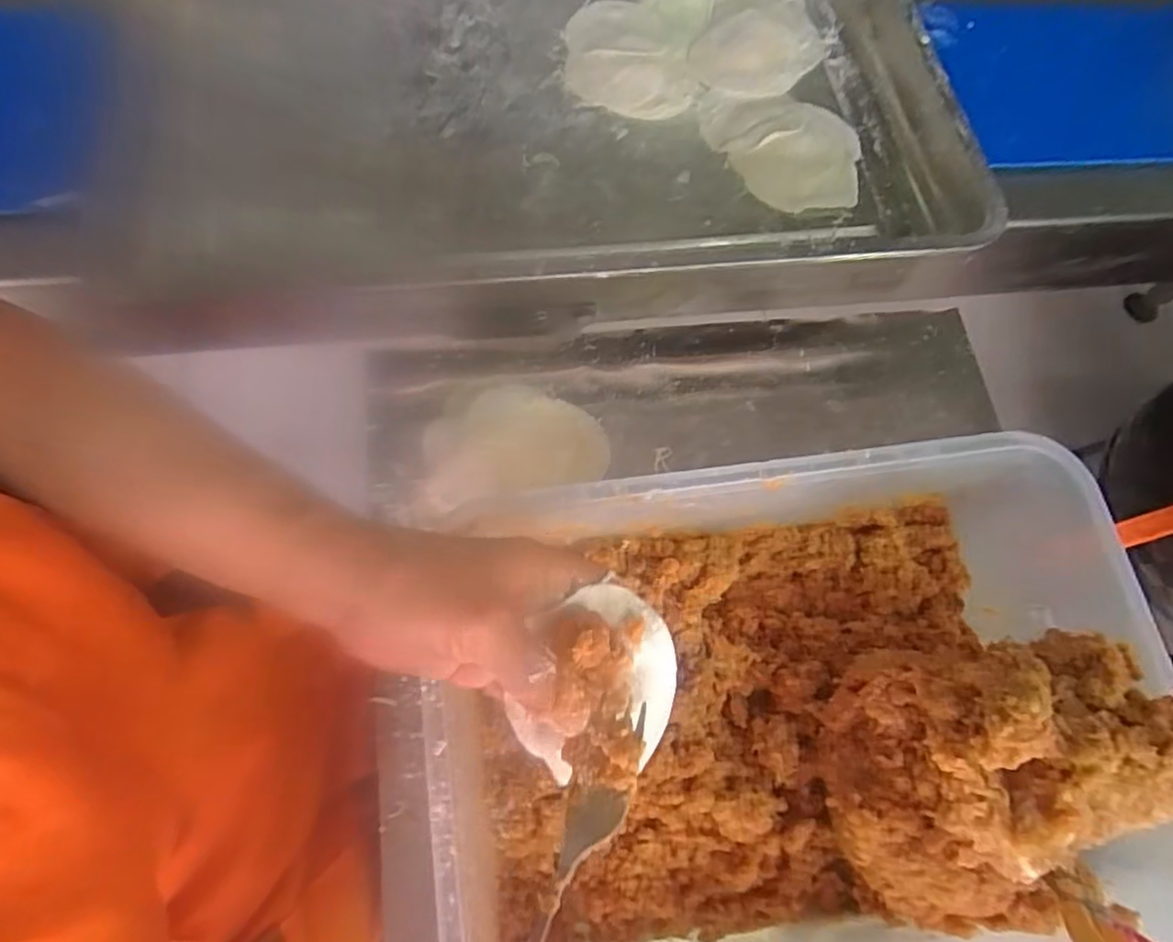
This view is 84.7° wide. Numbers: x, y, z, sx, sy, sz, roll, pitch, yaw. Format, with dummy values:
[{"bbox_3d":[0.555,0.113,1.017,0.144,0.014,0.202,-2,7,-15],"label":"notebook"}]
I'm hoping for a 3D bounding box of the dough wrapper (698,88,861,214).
[{"bbox_3d":[0.153,-0.251,0.501,0.121,0.010,0.121,2,71,-5],"label":"dough wrapper"}]

